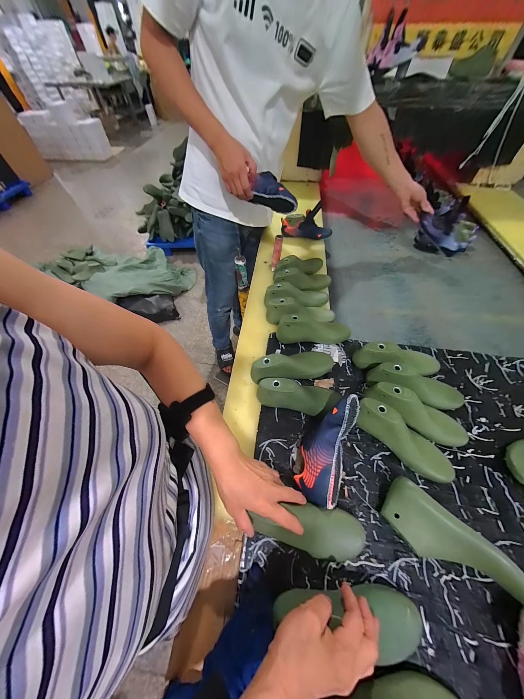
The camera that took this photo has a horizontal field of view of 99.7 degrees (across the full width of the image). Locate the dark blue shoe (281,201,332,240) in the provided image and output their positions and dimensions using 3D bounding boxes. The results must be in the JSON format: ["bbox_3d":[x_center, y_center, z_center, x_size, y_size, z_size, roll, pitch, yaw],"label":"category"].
[{"bbox_3d":[0.192,-0.539,0.946,0.212,0.114,0.067,5,56,4],"label":"dark blue shoe"}]

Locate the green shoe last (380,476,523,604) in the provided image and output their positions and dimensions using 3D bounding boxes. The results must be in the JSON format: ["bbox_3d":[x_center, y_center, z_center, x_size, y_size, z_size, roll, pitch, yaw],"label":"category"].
[{"bbox_3d":[0.296,0.312,0.350,0.076,0.078,0.198,-38,63,-22],"label":"green shoe last"}]

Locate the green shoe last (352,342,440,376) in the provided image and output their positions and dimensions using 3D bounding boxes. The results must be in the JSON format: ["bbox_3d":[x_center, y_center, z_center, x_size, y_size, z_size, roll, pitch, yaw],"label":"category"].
[{"bbox_3d":[0.331,0.019,0.538,0.206,0.087,0.067,8,54,-7],"label":"green shoe last"}]

